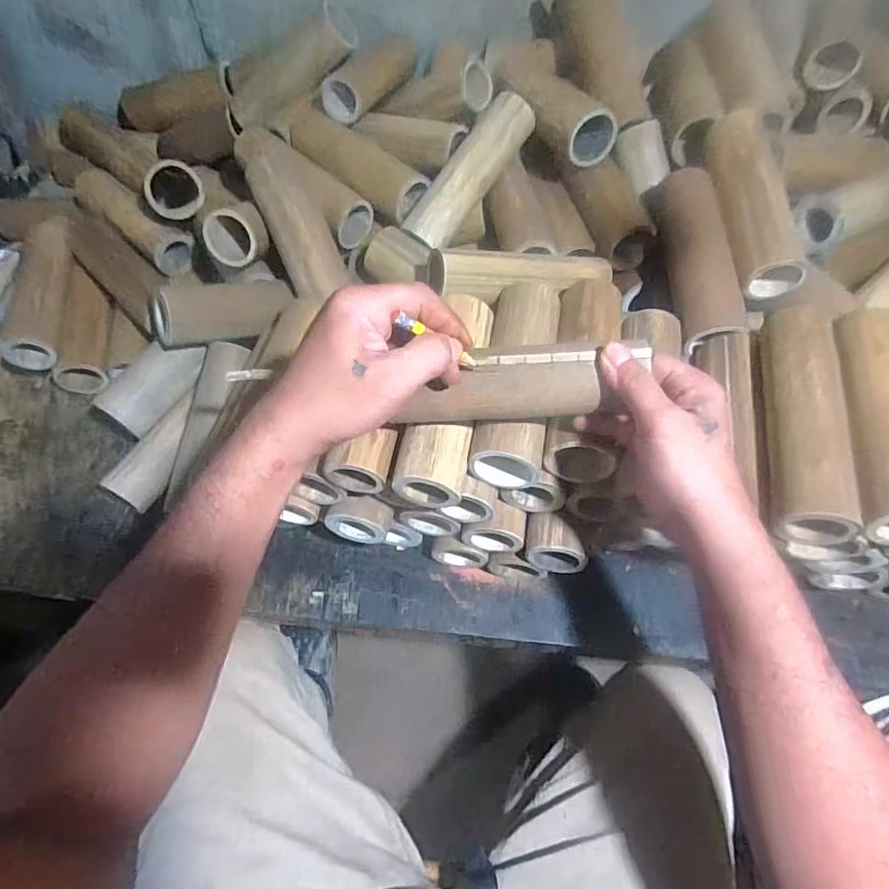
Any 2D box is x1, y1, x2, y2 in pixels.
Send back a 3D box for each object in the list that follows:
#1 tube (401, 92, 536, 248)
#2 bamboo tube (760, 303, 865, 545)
[{"bbox_3d":[0.026,-0.285,0.574,0.050,0.041,0.177,37,91,20],"label":"tube"},{"bbox_3d":[0.258,-0.023,0.392,0.047,0.048,0.180,10,59,6],"label":"bamboo tube"}]

